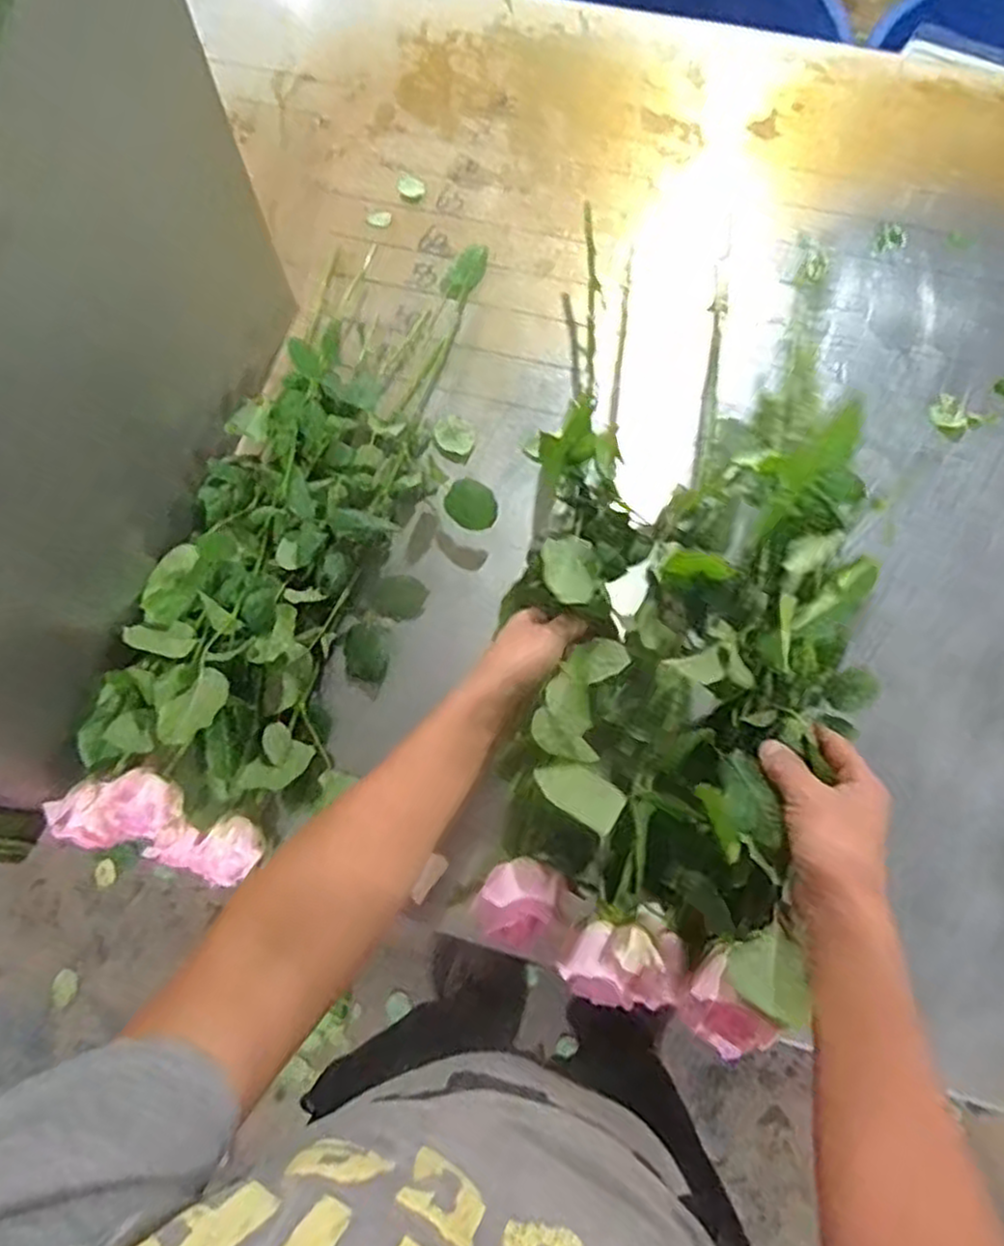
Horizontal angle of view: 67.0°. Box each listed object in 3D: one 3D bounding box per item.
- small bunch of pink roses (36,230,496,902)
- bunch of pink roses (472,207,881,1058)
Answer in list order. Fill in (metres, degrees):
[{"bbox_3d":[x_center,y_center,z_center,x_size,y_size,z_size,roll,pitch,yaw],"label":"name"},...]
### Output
[{"bbox_3d":[-0.156,-0.097,0.641,0.211,0.069,0.602,15,72,7],"label":"small bunch of pink roses"},{"bbox_3d":[0.138,-0.030,0.554,0.239,0.145,0.568,7,65,5],"label":"bunch of pink roses"}]

